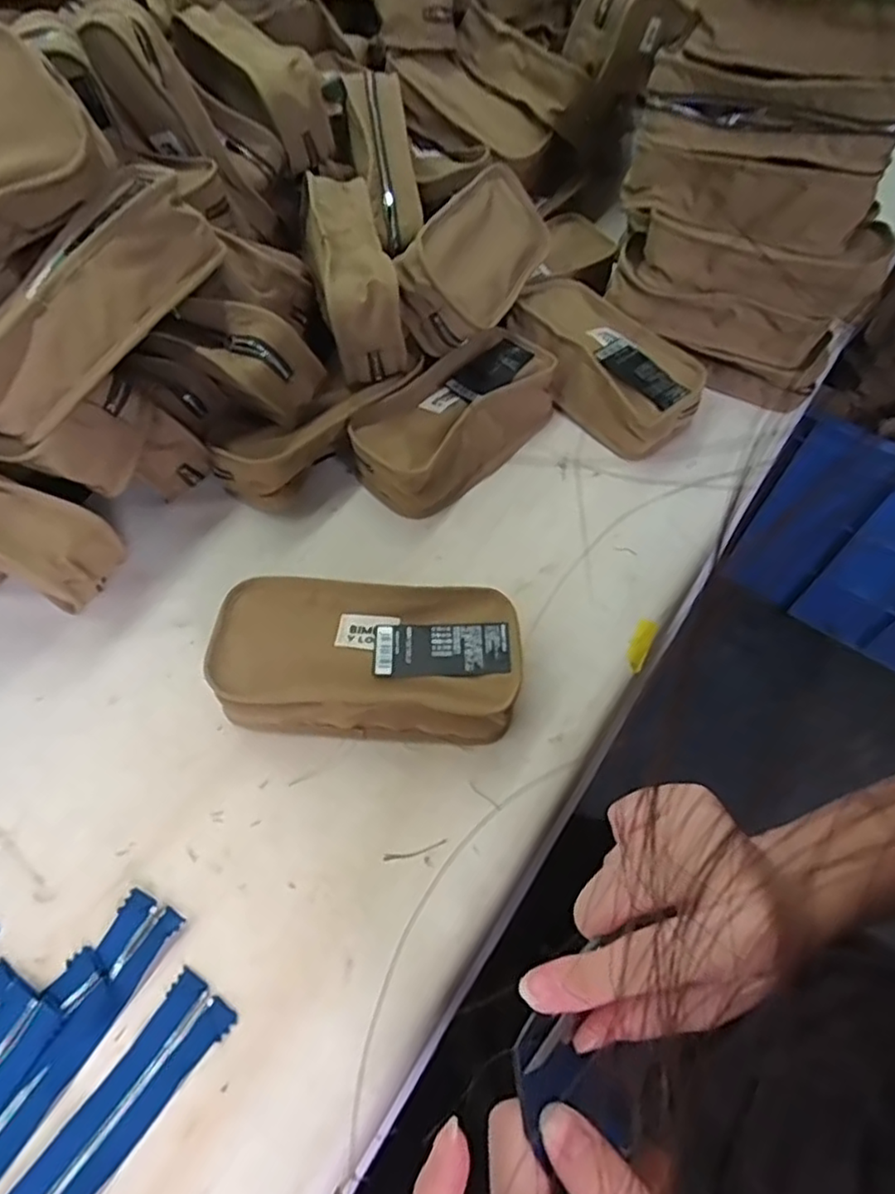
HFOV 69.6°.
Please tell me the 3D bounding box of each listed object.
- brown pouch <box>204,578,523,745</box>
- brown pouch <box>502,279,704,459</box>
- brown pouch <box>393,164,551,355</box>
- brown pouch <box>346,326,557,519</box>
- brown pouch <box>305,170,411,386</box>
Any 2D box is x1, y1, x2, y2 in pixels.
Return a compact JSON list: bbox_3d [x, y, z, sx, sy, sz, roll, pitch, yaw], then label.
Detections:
[{"bbox_3d":[-0.050,0.040,0.413,0.186,0.049,0.090,3,57,-1],"label":"brown pouch"},{"bbox_3d":[0.134,-0.207,0.571,0.096,0.055,0.188,-36,65,-23],"label":"brown pouch"},{"bbox_3d":[0.025,-0.295,0.556,0.053,0.093,0.194,-8,43,43],"label":"brown pouch"},{"bbox_3d":[0.011,-0.148,0.538,0.091,0.052,0.187,39,63,21],"label":"brown pouch"},{"bbox_3d":[-0.078,-0.265,0.531,0.063,0.075,0.178,-11,58,-9],"label":"brown pouch"}]

